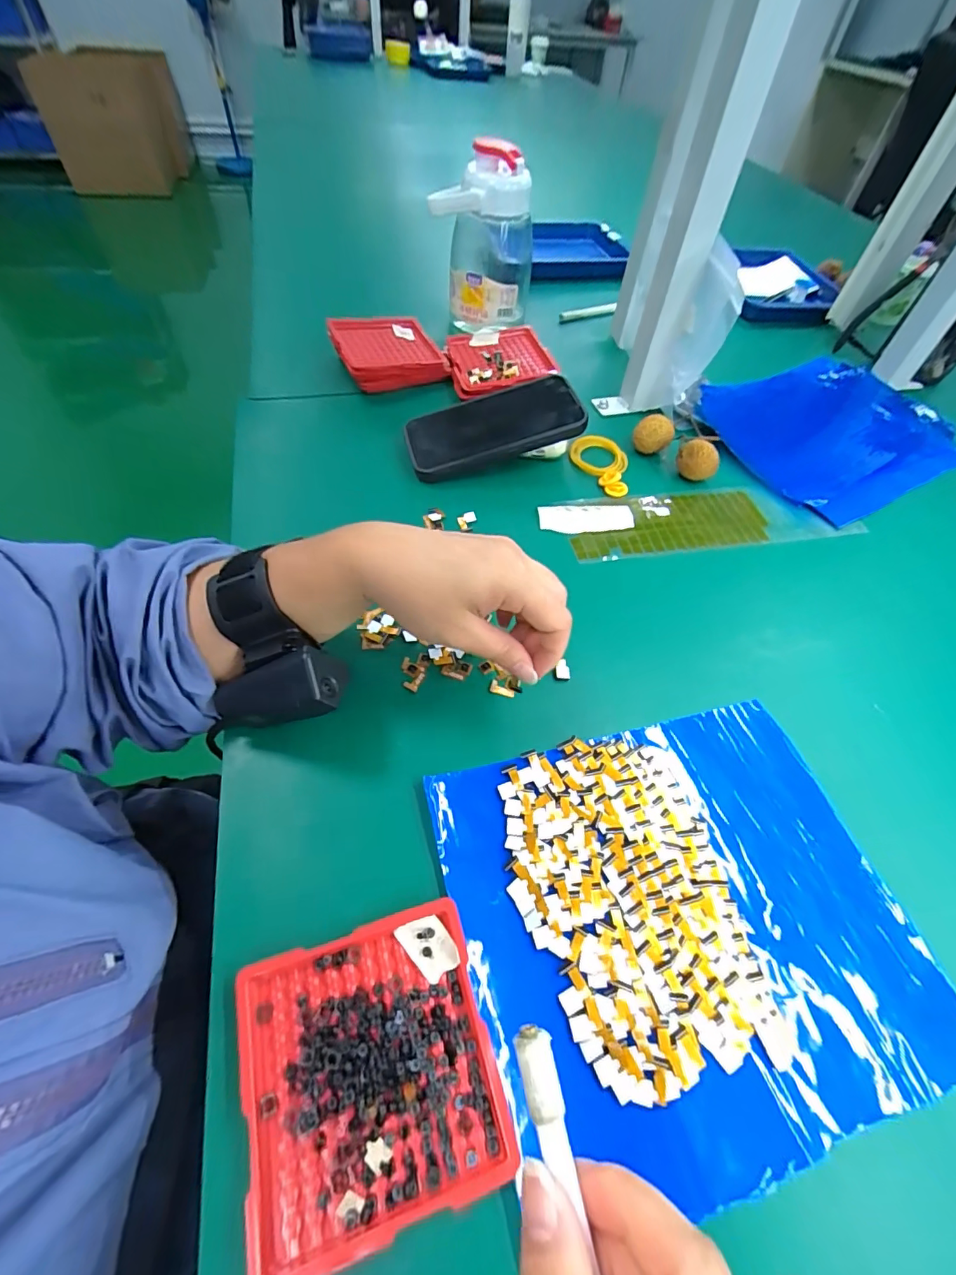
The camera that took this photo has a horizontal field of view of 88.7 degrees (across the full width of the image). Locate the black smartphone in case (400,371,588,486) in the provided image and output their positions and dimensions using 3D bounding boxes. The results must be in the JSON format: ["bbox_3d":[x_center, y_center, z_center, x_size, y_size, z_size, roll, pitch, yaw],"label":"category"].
[{"bbox_3d":[0.013,-0.197,0.455,0.159,0.020,0.083,-16,56,-1],"label":"black smartphone in case"}]

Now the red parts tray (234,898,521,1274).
[{"bbox_3d":[-0.045,0.180,0.206,0.099,0.009,0.099,-13,58,-14],"label":"red parts tray"}]

